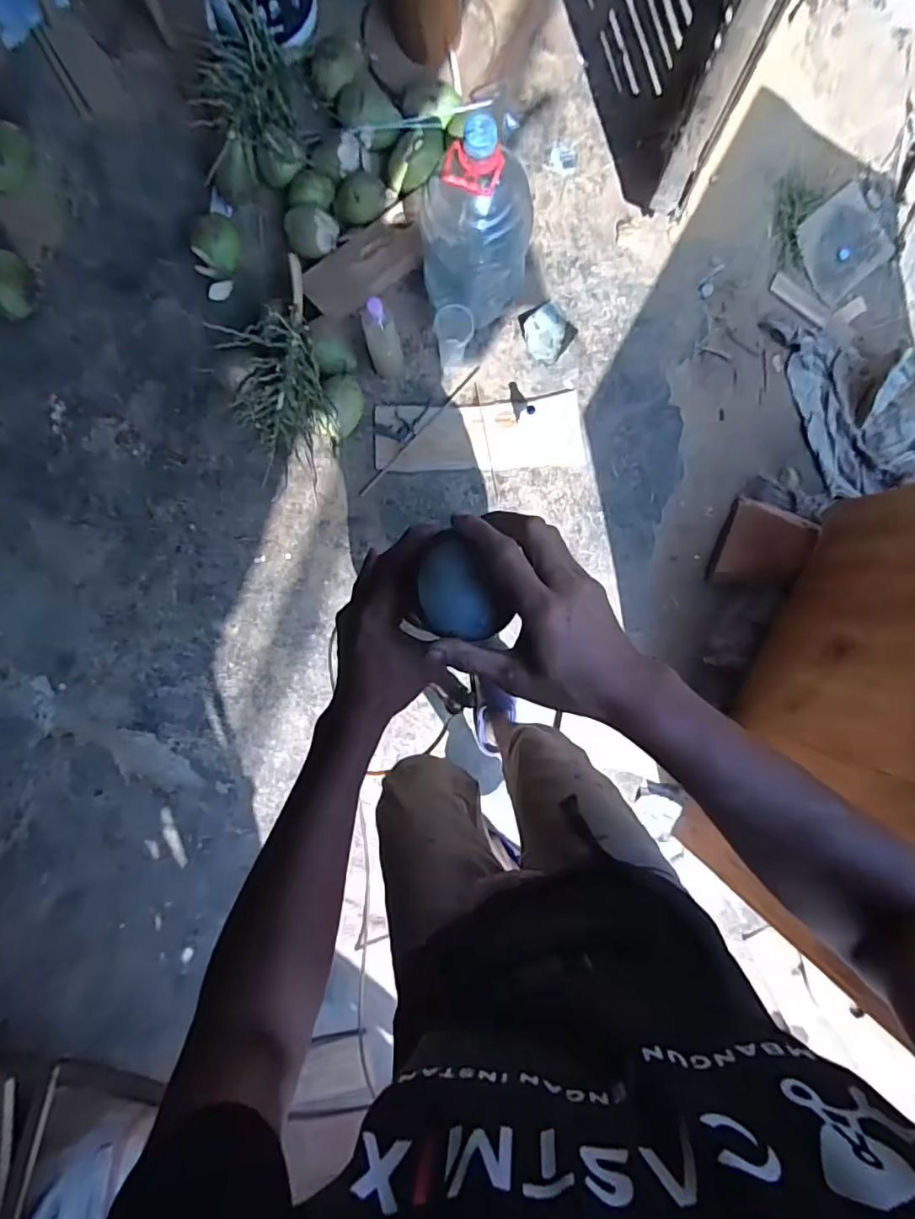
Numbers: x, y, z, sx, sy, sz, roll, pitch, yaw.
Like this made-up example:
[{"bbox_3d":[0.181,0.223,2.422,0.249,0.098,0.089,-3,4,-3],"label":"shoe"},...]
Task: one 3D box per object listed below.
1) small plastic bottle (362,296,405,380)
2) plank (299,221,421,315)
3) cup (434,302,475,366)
[{"bbox_3d":[-0.170,-0.619,1.247,0.077,0.265,0.068,-8,94,-2],"label":"small plastic bottle"},{"bbox_3d":[-0.231,-0.851,1.342,0.304,0.018,0.136,-29,106,8],"label":"plank"},{"bbox_3d":[-0.010,-0.660,1.311,0.092,0.157,0.085,0,93,-3],"label":"cup"}]

